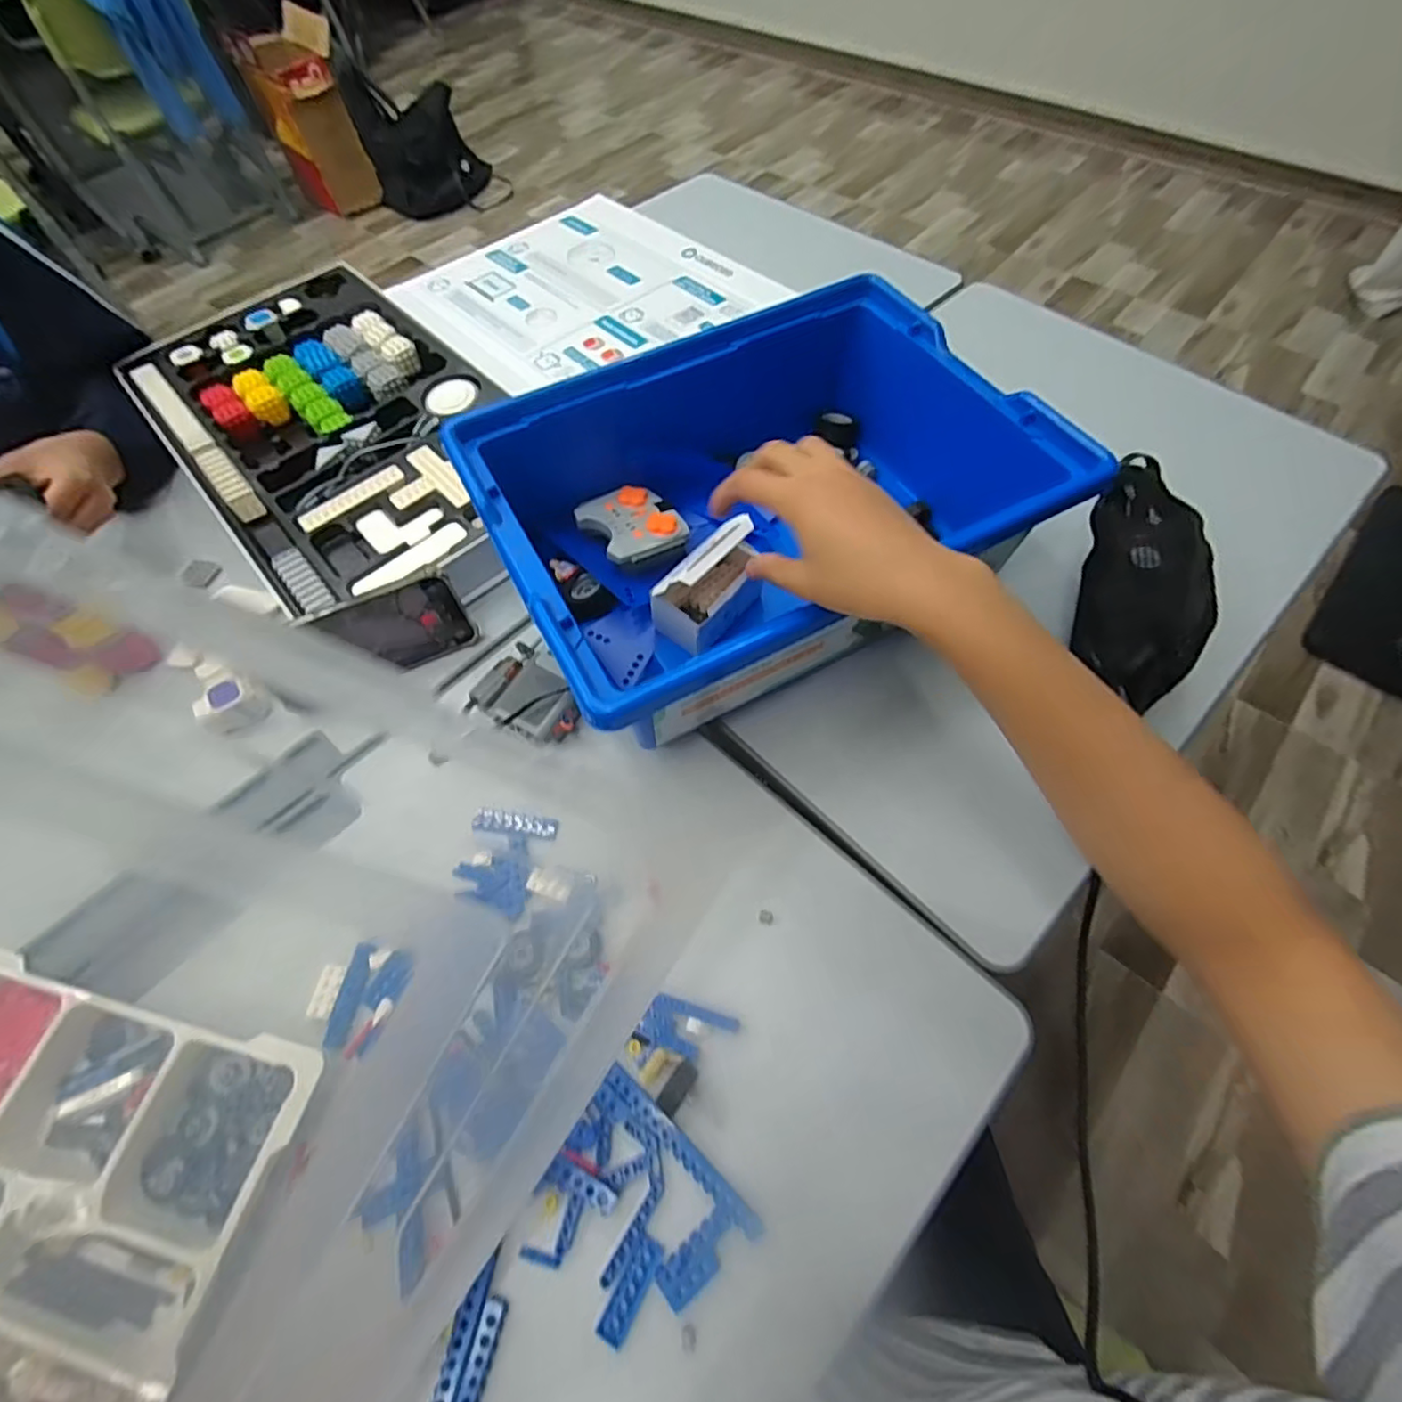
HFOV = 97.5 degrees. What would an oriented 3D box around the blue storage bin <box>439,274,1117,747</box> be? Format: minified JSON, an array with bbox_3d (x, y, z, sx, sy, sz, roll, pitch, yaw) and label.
[{"bbox_3d":[0.032,-0.181,0.527,0.406,0.138,0.351,-25,64,-11],"label":"blue storage bin"}]

